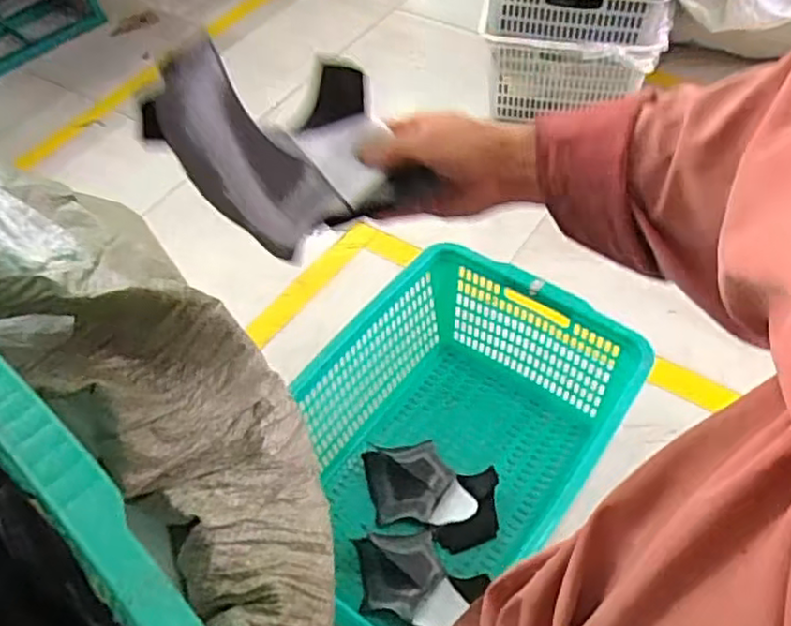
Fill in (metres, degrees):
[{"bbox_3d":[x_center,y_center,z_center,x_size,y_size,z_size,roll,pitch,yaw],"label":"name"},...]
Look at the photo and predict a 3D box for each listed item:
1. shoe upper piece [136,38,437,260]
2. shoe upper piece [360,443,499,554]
[{"bbox_3d":[-0.065,-0.126,0.460,0.102,0.131,0.179,30,62,23],"label":"shoe upper piece"},{"bbox_3d":[0.045,0.271,1.084,0.203,0.048,0.144,17,56,16],"label":"shoe upper piece"}]

